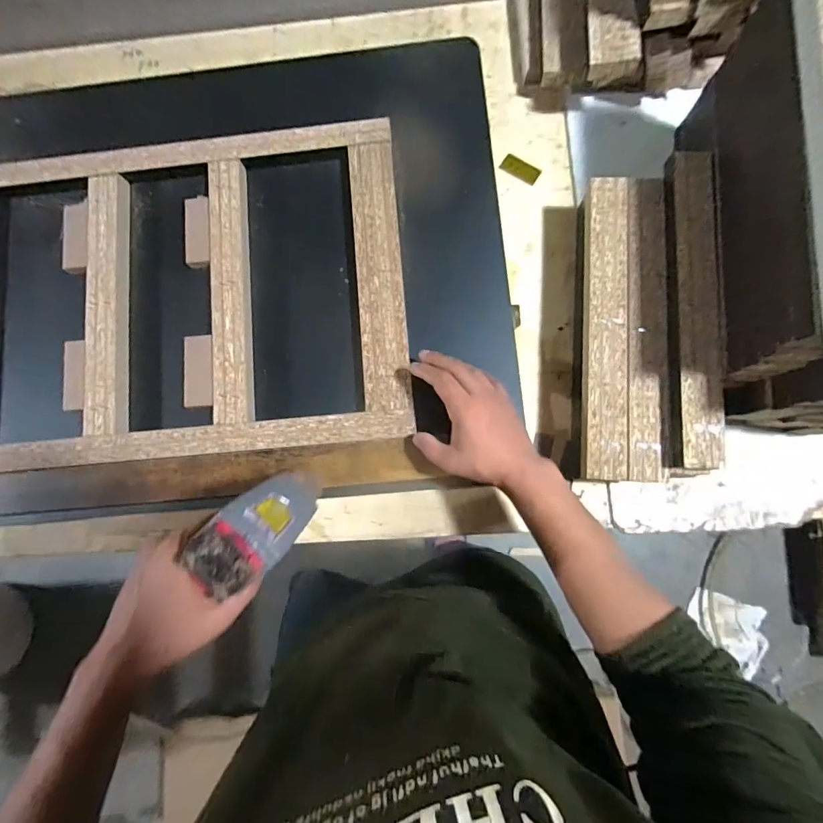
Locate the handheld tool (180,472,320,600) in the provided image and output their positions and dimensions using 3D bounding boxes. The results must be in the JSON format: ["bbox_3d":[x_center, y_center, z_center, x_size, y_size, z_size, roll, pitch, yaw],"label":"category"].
[{"bbox_3d":[-0.098,0.077,0.326,0.048,0.122,0.044,31,113,7],"label":"handheld tool"}]

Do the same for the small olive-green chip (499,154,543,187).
[{"bbox_3d":[0.131,-0.290,0.534,0.047,0.004,0.024,32,85,7],"label":"small olive-green chip"}]

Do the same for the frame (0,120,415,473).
[{"bbox_3d":[-0.289,-0.128,0.511,0.559,0.017,0.368,-5,82,3],"label":"frame"}]

